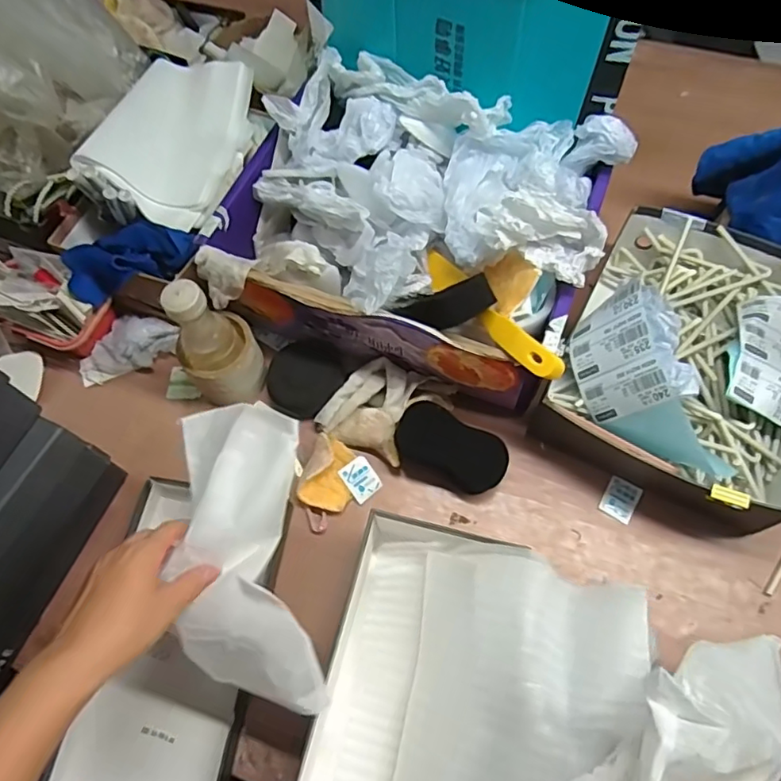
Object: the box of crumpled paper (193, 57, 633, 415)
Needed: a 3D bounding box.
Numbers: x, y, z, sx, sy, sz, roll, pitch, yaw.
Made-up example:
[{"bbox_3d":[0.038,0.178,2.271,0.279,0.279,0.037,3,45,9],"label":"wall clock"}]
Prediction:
[{"bbox_3d":[0.023,-0.190,0.646,0.404,0.176,0.291,19,67,12],"label":"box of crumpled paper"}]

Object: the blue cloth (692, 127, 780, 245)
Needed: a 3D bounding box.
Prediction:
[{"bbox_3d":[0.426,-0.239,0.637,0.143,0.119,0.075,32,70,17],"label":"blue cloth"}]

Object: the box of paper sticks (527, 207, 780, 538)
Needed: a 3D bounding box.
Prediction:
[{"bbox_3d":[0.336,-0.037,0.628,0.256,0.131,0.319,26,69,15],"label":"box of paper sticks"}]

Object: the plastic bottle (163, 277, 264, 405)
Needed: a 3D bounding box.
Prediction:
[{"bbox_3d":[-0.199,-0.053,0.626,0.087,0.175,0.075,-33,67,-12],"label":"plastic bottle"}]

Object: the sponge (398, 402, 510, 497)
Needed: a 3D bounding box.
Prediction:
[{"bbox_3d":[0.064,0.068,0.632,0.124,0.031,0.082,33,96,0],"label":"sponge"}]

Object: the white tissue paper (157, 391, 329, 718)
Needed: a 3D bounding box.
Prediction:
[{"bbox_3d":[-0.119,0.139,0.481,0.109,0.069,0.256,-9,80,-1],"label":"white tissue paper"}]

